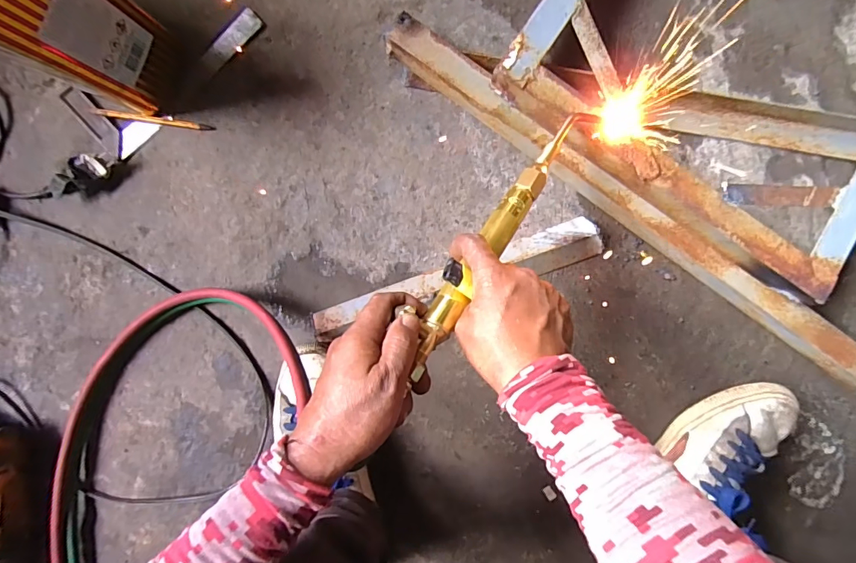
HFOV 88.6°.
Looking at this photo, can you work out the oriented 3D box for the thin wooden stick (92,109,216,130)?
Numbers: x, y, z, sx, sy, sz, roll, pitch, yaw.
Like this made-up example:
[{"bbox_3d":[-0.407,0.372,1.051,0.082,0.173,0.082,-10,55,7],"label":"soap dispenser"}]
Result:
[{"bbox_3d":[-0.338,-0.200,0.542,0.139,0.009,0.011,8,90,-2],"label":"thin wooden stick"}]

